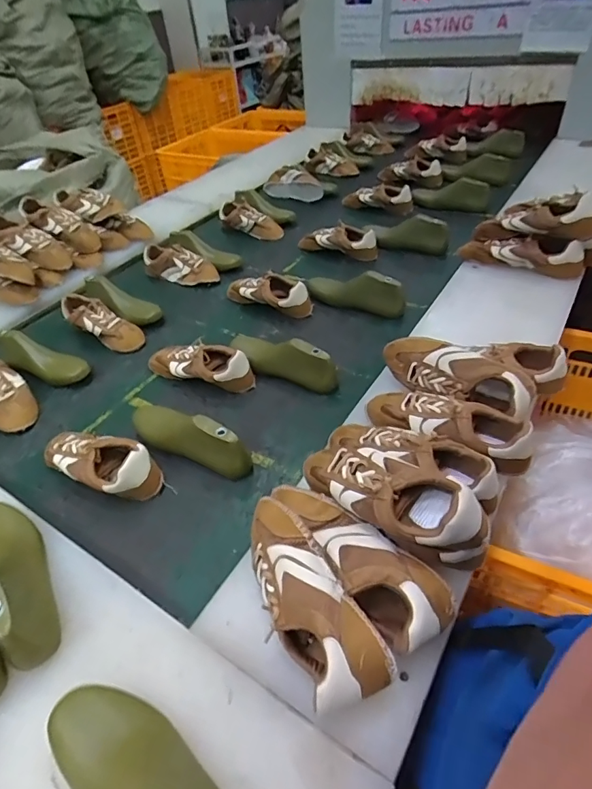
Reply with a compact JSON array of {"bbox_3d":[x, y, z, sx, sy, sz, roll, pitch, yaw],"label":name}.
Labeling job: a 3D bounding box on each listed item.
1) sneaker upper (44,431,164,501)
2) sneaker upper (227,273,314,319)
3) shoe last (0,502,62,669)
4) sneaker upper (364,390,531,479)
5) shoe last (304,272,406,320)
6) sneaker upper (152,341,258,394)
[{"bbox_3d":[-0.310,0.105,0.705,0.215,0.070,0.091,16,49,22],"label":"sneaker upper"},{"bbox_3d":[-0.066,-0.239,1.043,0.226,0.078,0.091,16,49,22],"label":"sneaker upper"},{"bbox_3d":[-0.339,0.200,0.527,0.067,0.093,0.225,-36,51,-26],"label":"shoe last"},{"bbox_3d":[0.208,0.038,0.633,0.225,0.068,0.084,16,49,22],"label":"sneaker upper"},{"bbox_3d":[0.125,-0.242,1.021,0.250,0.091,0.072,28,54,30],"label":"shoe last"},{"bbox_3d":[-0.189,-0.059,0.869,0.224,0.068,0.085,12,47,19],"label":"sneaker upper"}]

